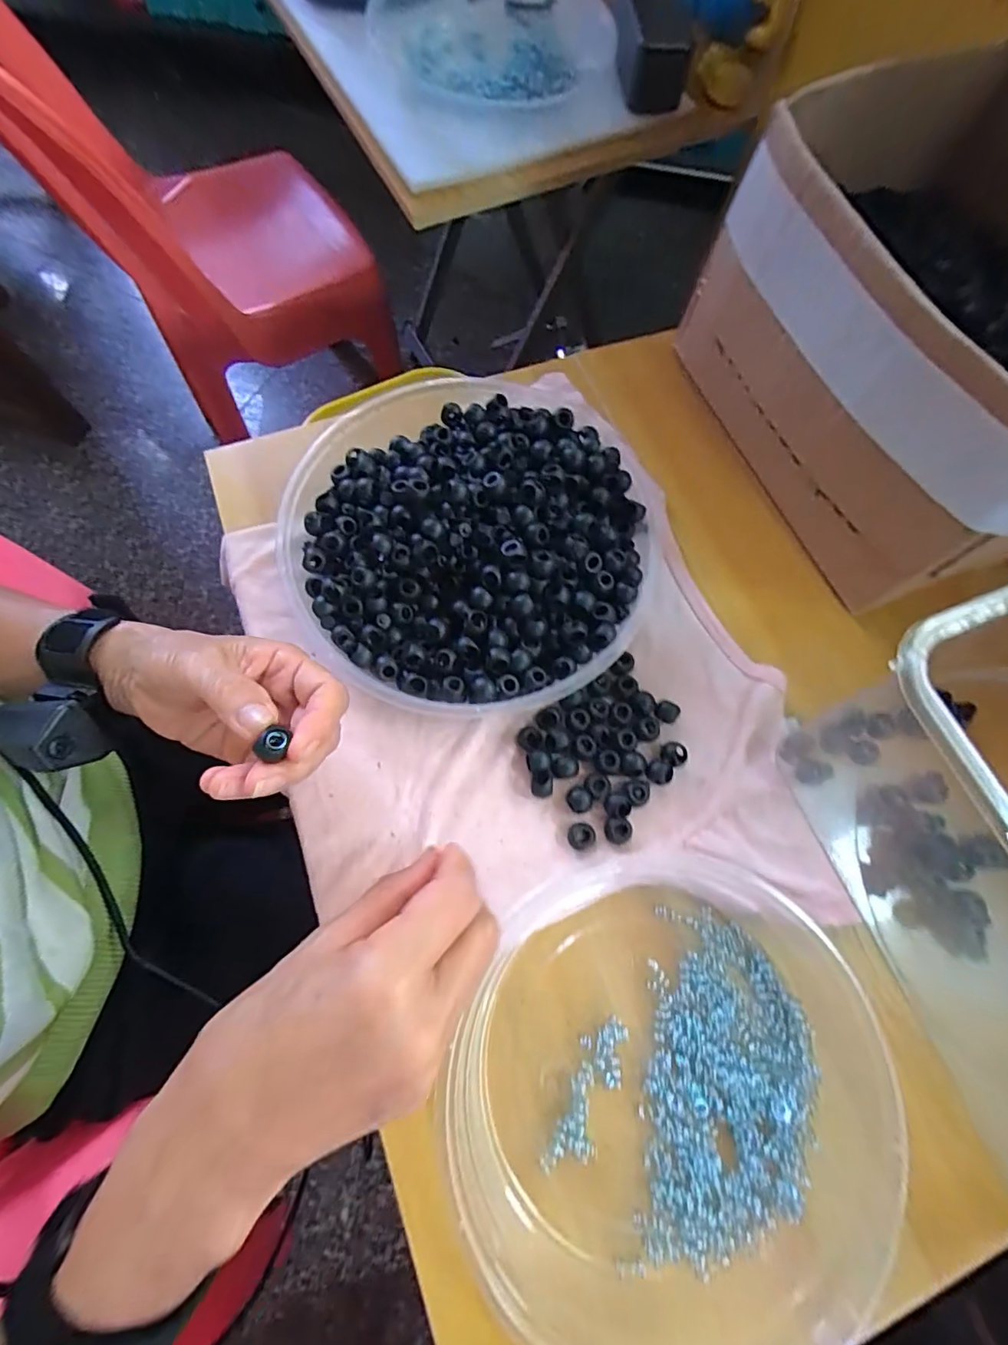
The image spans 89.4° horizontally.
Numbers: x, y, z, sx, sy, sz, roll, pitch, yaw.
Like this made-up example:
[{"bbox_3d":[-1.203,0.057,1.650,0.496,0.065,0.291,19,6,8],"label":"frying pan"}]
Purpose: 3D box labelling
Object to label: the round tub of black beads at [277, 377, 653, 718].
[{"bbox_3d":[-0.028,-0.090,0.325,0.234,0.047,0.221,1,72,-2],"label":"round tub of black beads"}]

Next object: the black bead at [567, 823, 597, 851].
[{"bbox_3d":[0.044,0.093,0.290,0.016,0.008,0.014,7,72,0],"label":"black bead"}]

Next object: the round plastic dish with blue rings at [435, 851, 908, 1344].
[{"bbox_3d":[0.080,0.196,0.243,0.199,0.037,0.200,1,72,-2],"label":"round plastic dish with blue rings"}]

